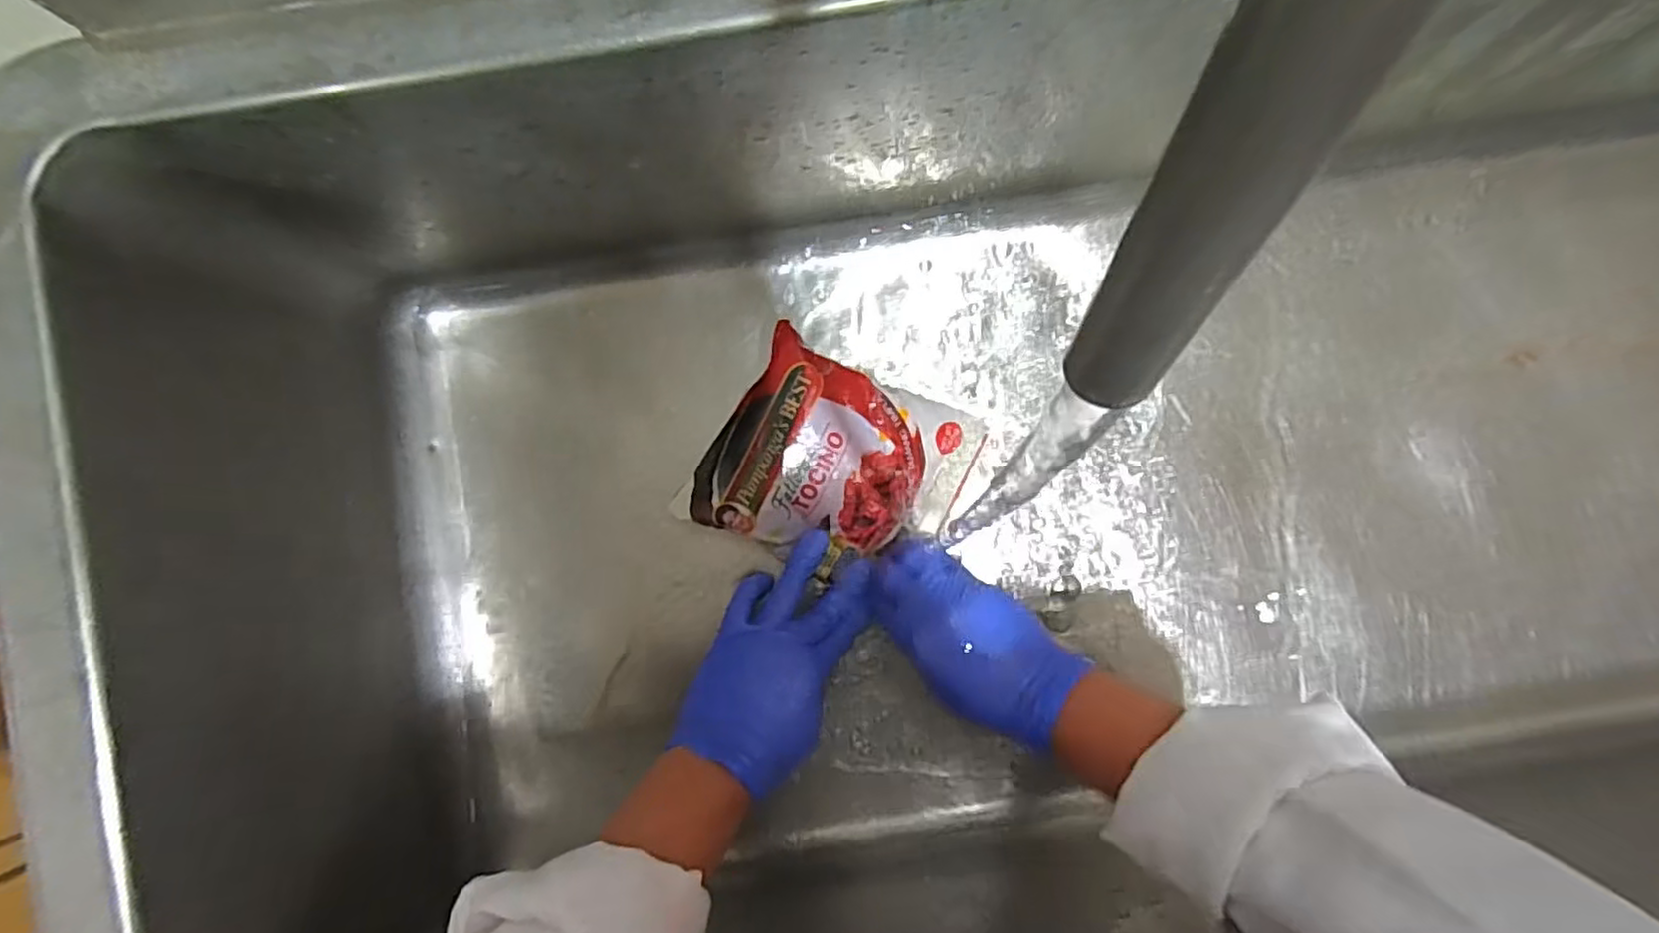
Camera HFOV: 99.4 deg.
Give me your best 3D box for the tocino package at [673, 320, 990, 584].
[{"bbox_3d":[0.008,0.001,0.455,0.158,0.024,0.134,26,91,-17],"label":"tocino package"}]

